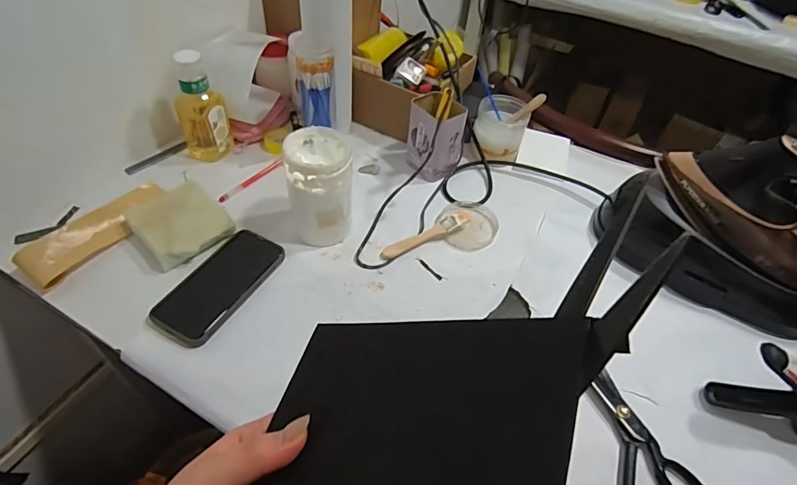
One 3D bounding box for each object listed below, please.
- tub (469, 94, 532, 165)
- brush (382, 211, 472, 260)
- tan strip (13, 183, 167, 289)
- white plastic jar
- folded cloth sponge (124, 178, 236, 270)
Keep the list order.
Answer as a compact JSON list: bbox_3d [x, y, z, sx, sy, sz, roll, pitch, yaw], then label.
[{"bbox_3d":[0.172,-0.193,0.764,0.082,0.081,0.089,2,48,-3],"label":"tub"},{"bbox_3d":[0.039,-0.013,0.636,0.136,0.021,0.027,-22,54,-22],"label":"brush"},{"bbox_3d":[-0.395,-0.022,0.591,0.050,0.033,0.186,24,51,16],"label":"tan strip"},{"bbox_3d":[-0.101,-0.068,0.598,0.079,0.137,0.097,-7,49,-10],"label":"white plastic jar"},{"bbox_3d":[-0.292,-0.026,0.607,0.113,0.028,0.104,37,55,25],"label":"folded cloth sponge"}]

